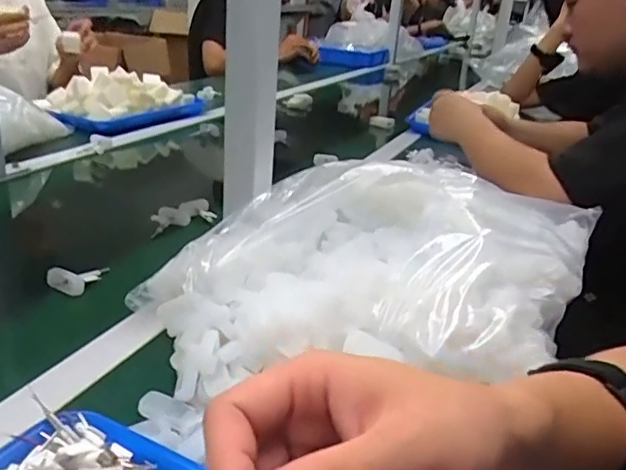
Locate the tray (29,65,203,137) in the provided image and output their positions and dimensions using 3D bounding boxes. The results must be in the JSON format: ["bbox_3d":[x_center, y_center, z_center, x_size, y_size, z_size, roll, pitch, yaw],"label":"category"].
[{"bbox_3d":[-0.394,-0.288,1.203,0.201,0.095,0.316,20,28,30],"label":"tray"}]

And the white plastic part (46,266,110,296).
[{"bbox_3d":[-0.235,0.042,0.586,0.059,0.024,0.027,-17,32,-39],"label":"white plastic part"}]

